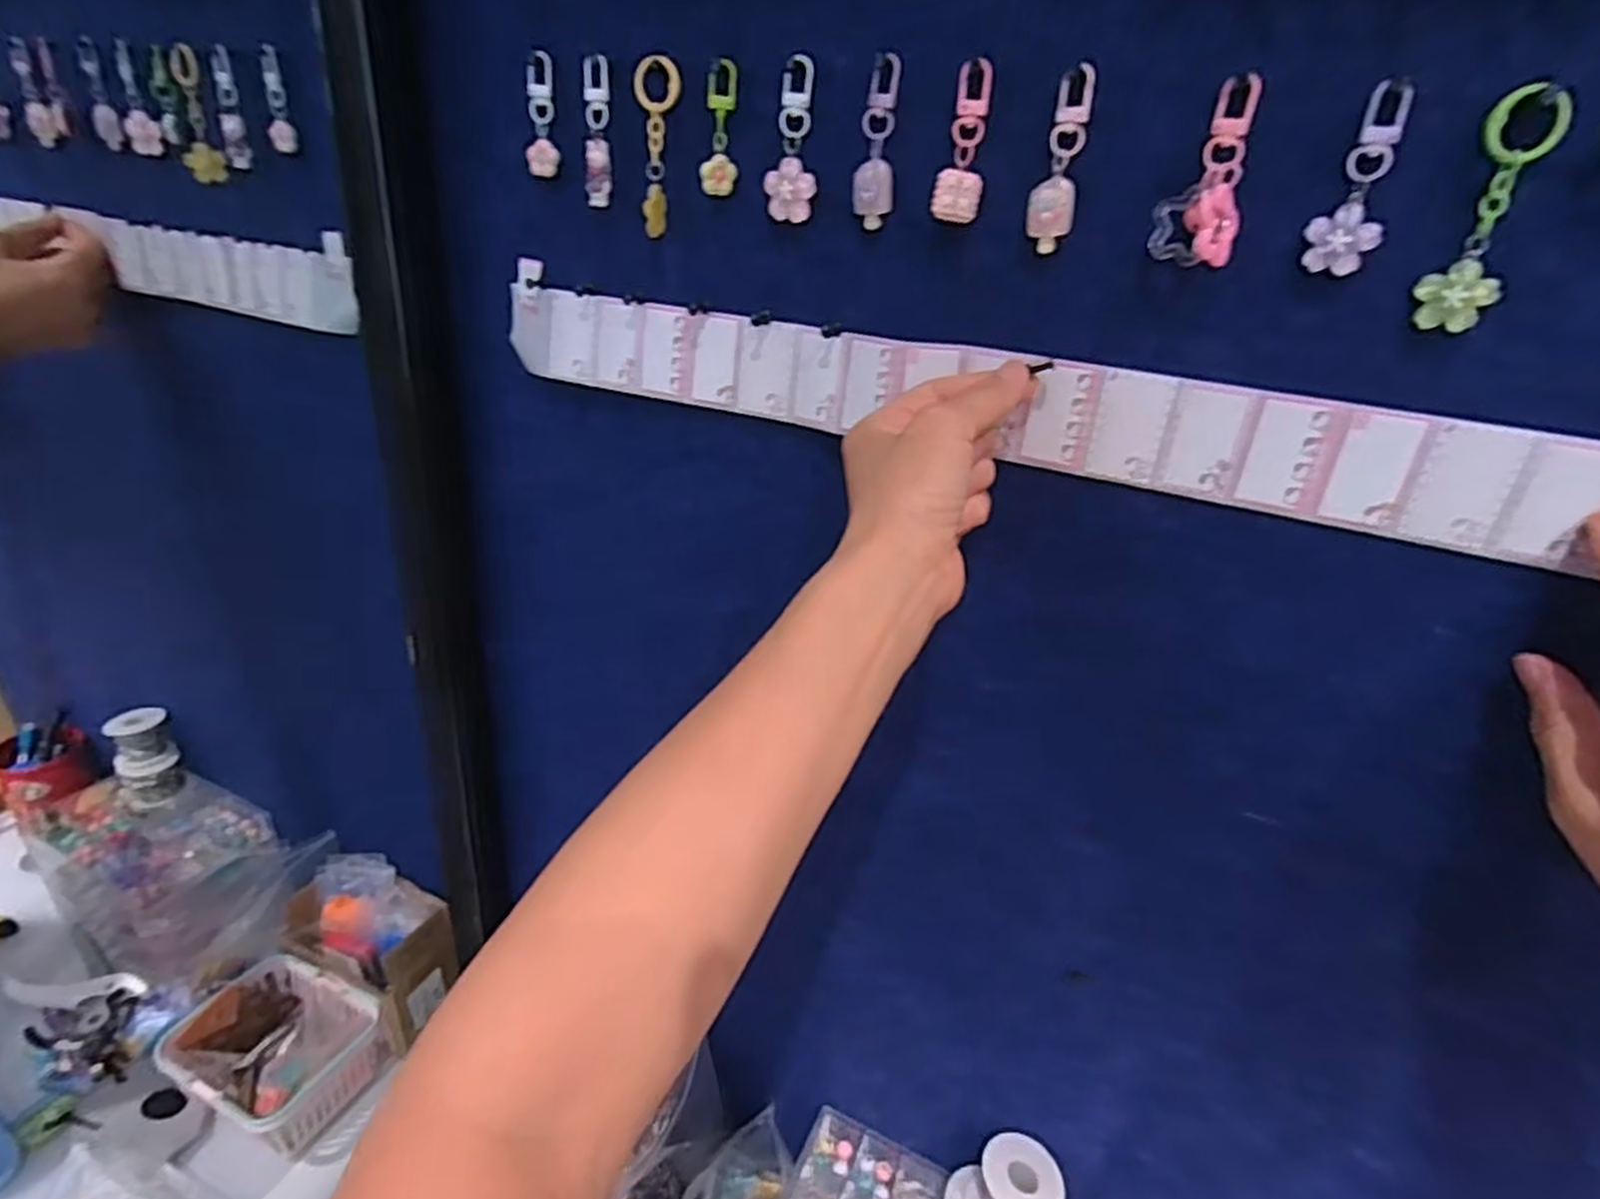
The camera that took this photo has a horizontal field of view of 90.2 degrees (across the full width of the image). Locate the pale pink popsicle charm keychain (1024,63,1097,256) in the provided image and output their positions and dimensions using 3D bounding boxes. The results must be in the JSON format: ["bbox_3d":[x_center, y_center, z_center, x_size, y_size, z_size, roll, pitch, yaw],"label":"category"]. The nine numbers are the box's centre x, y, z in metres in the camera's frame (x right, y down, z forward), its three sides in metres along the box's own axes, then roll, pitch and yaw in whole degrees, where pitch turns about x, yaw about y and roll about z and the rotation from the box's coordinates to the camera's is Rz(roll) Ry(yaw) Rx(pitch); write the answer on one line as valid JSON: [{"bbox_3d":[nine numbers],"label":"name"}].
[{"bbox_3d":[0.110,-0.183,0.335,0.021,0.067,0.007,14,28,16],"label":"pale pink popsicle charm keychain"}]

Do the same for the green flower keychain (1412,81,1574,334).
[{"bbox_3d":[0.245,-0.137,0.284,0.023,0.077,0.006,25,33,33],"label":"green flower keychain"}]

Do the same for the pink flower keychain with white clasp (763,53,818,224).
[{"bbox_3d":[-0.003,-0.218,0.380,0.025,0.067,0.004,16,29,19],"label":"pink flower keychain with white clasp"}]

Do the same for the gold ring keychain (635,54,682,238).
[{"bbox_3d":[-0.075,-0.229,0.407,0.021,0.079,0.014,17,24,7],"label":"gold ring keychain"}]

